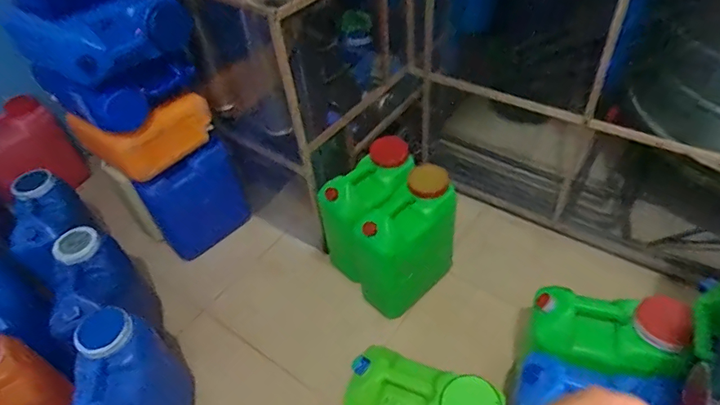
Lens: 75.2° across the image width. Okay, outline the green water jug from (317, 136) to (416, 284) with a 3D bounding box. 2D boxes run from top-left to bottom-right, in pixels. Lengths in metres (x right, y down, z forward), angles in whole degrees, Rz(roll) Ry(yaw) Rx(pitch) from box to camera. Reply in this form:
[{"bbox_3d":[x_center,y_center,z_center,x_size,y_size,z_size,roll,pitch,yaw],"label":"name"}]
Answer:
[{"bbox_3d":[0.044,0.023,1.556,0.342,0.365,0.189,-33,50,-24],"label":"green water jug"}]

